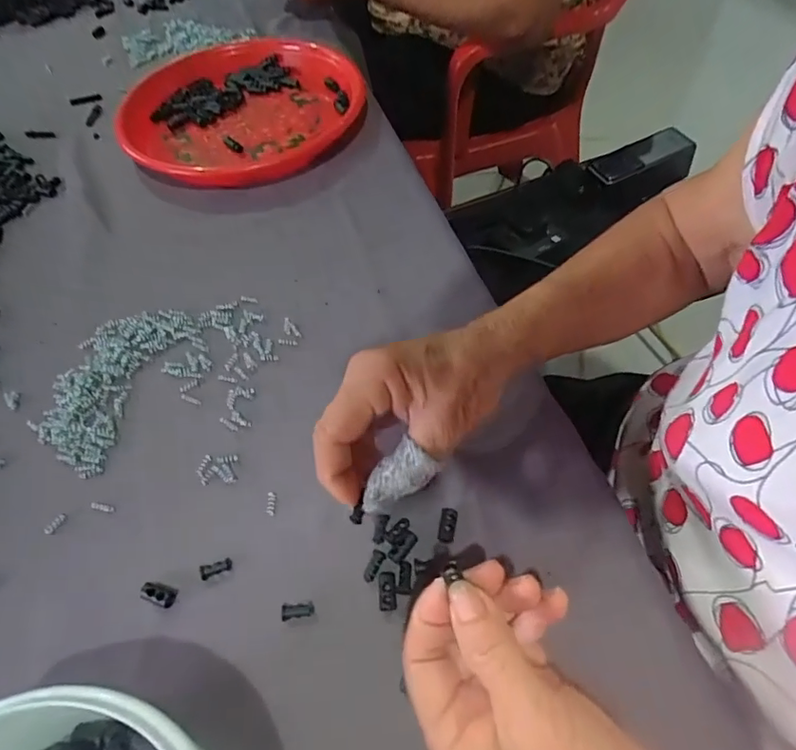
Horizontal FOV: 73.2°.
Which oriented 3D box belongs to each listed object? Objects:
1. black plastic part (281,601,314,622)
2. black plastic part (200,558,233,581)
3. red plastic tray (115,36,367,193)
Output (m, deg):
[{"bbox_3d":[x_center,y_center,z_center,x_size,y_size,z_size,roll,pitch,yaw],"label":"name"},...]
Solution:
[{"bbox_3d":[-0.055,0.129,0.292,0.018,0.005,0.008,-8,55,-3],"label":"black plastic part"},{"bbox_3d":[-0.105,0.111,0.309,0.018,0.004,0.008,-20,56,-11],"label":"black plastic part"},{"bbox_3d":[-0.162,-0.283,0.563,0.243,0.031,0.225,-15,55,-8],"label":"red plastic tray"}]

